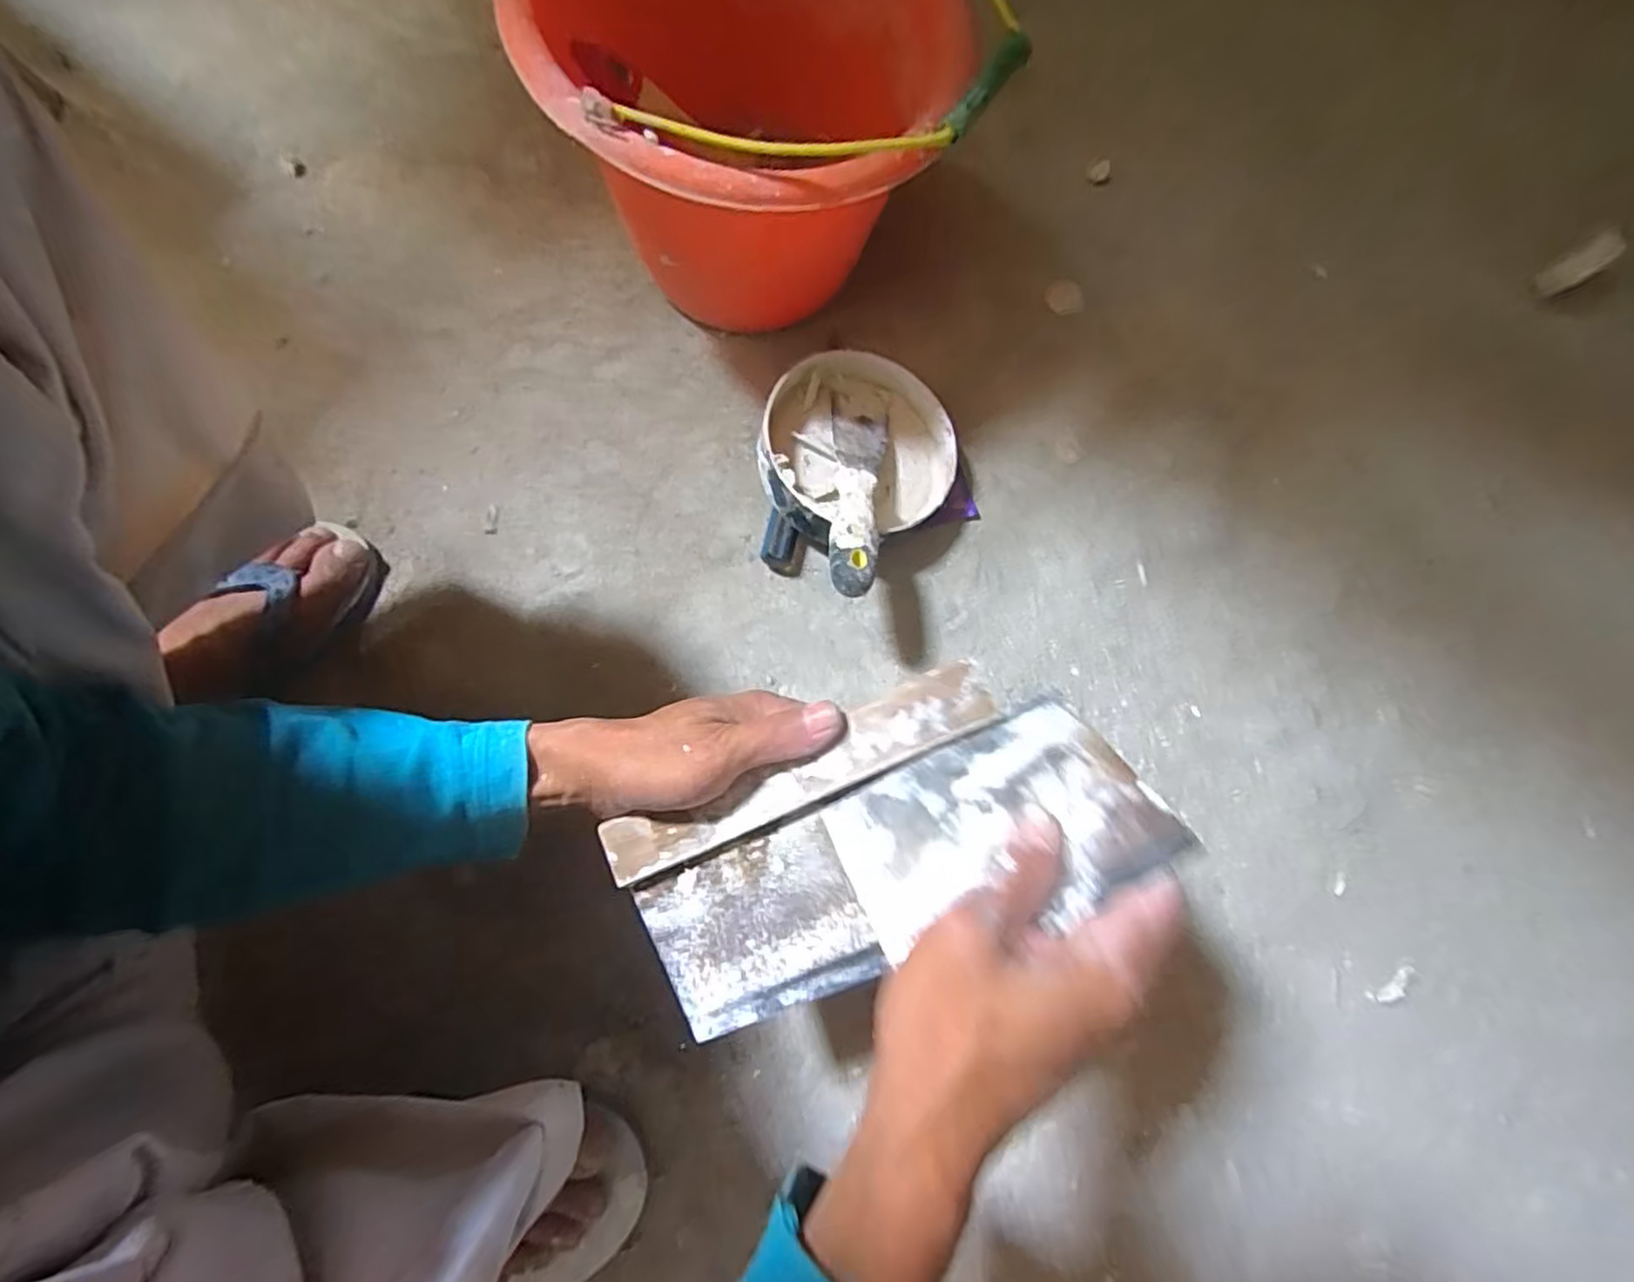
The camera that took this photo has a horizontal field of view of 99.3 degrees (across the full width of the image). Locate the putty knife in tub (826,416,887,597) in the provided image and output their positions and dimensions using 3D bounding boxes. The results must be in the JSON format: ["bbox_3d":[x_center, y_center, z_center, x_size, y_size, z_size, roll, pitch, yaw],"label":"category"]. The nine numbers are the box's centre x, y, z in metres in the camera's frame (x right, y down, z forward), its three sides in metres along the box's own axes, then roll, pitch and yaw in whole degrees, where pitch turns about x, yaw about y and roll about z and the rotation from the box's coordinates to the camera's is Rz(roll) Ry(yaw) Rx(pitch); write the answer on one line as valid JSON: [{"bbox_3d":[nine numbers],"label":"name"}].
[{"bbox_3d":[0.028,-0.098,0.497,0.038,0.032,0.176,5,49,0],"label":"putty knife in tub"}]

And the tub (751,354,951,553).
[{"bbox_3d":[0.033,-0.145,0.525,0.141,0.066,0.138,0,74,-1],"label":"tub"}]

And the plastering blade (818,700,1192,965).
[{"bbox_3d":[0.069,0.076,0.277,0.118,0.006,0.085,-27,43,3],"label":"plastering blade"}]

